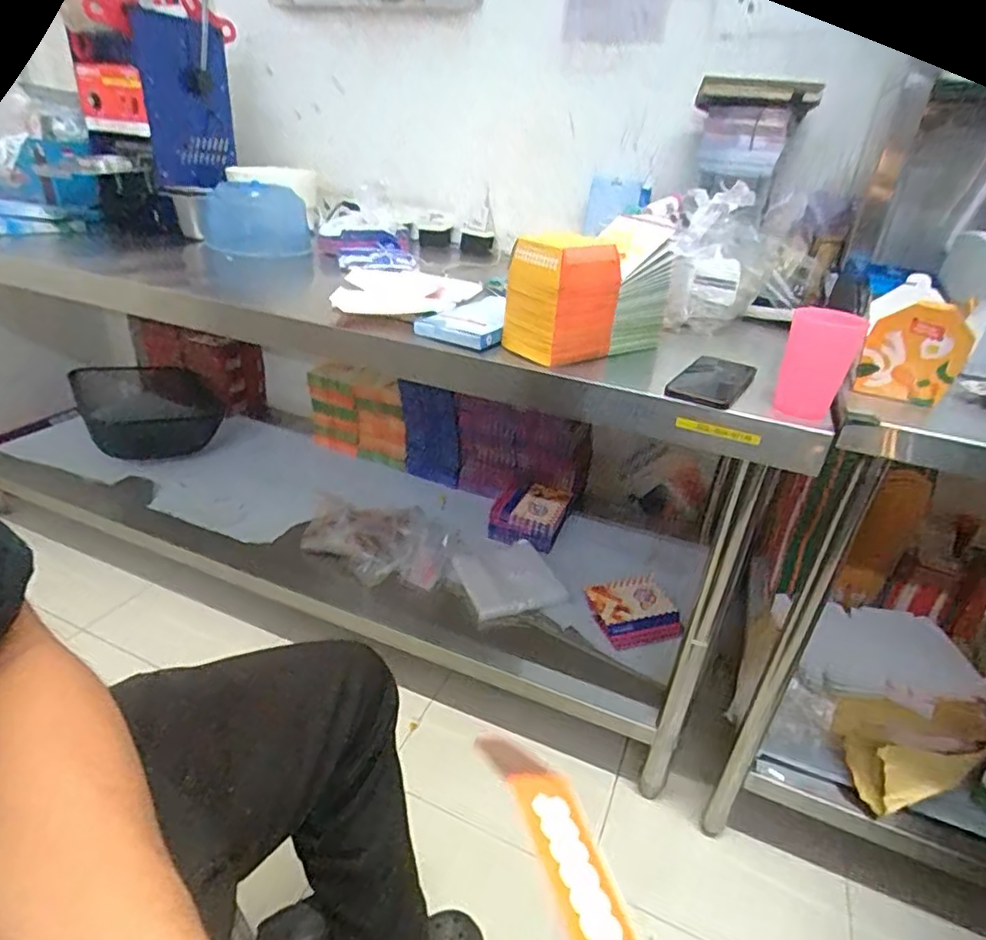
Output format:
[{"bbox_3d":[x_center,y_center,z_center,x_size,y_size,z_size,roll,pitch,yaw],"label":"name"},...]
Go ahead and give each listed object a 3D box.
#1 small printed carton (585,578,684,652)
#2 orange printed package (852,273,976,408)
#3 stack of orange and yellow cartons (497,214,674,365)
[{"bbox_3d":[0.304,0.292,1.265,0.180,0.032,0.162,-6,31,-18],"label":"small printed carton"},{"bbox_3d":[0.486,-0.138,0.687,0.090,0.115,0.031,17,42,21],"label":"orange printed package"},{"bbox_3d":[0.137,-0.258,0.846,0.239,0.168,0.123,-13,33,-28],"label":"stack of orange and yellow cartons"}]

